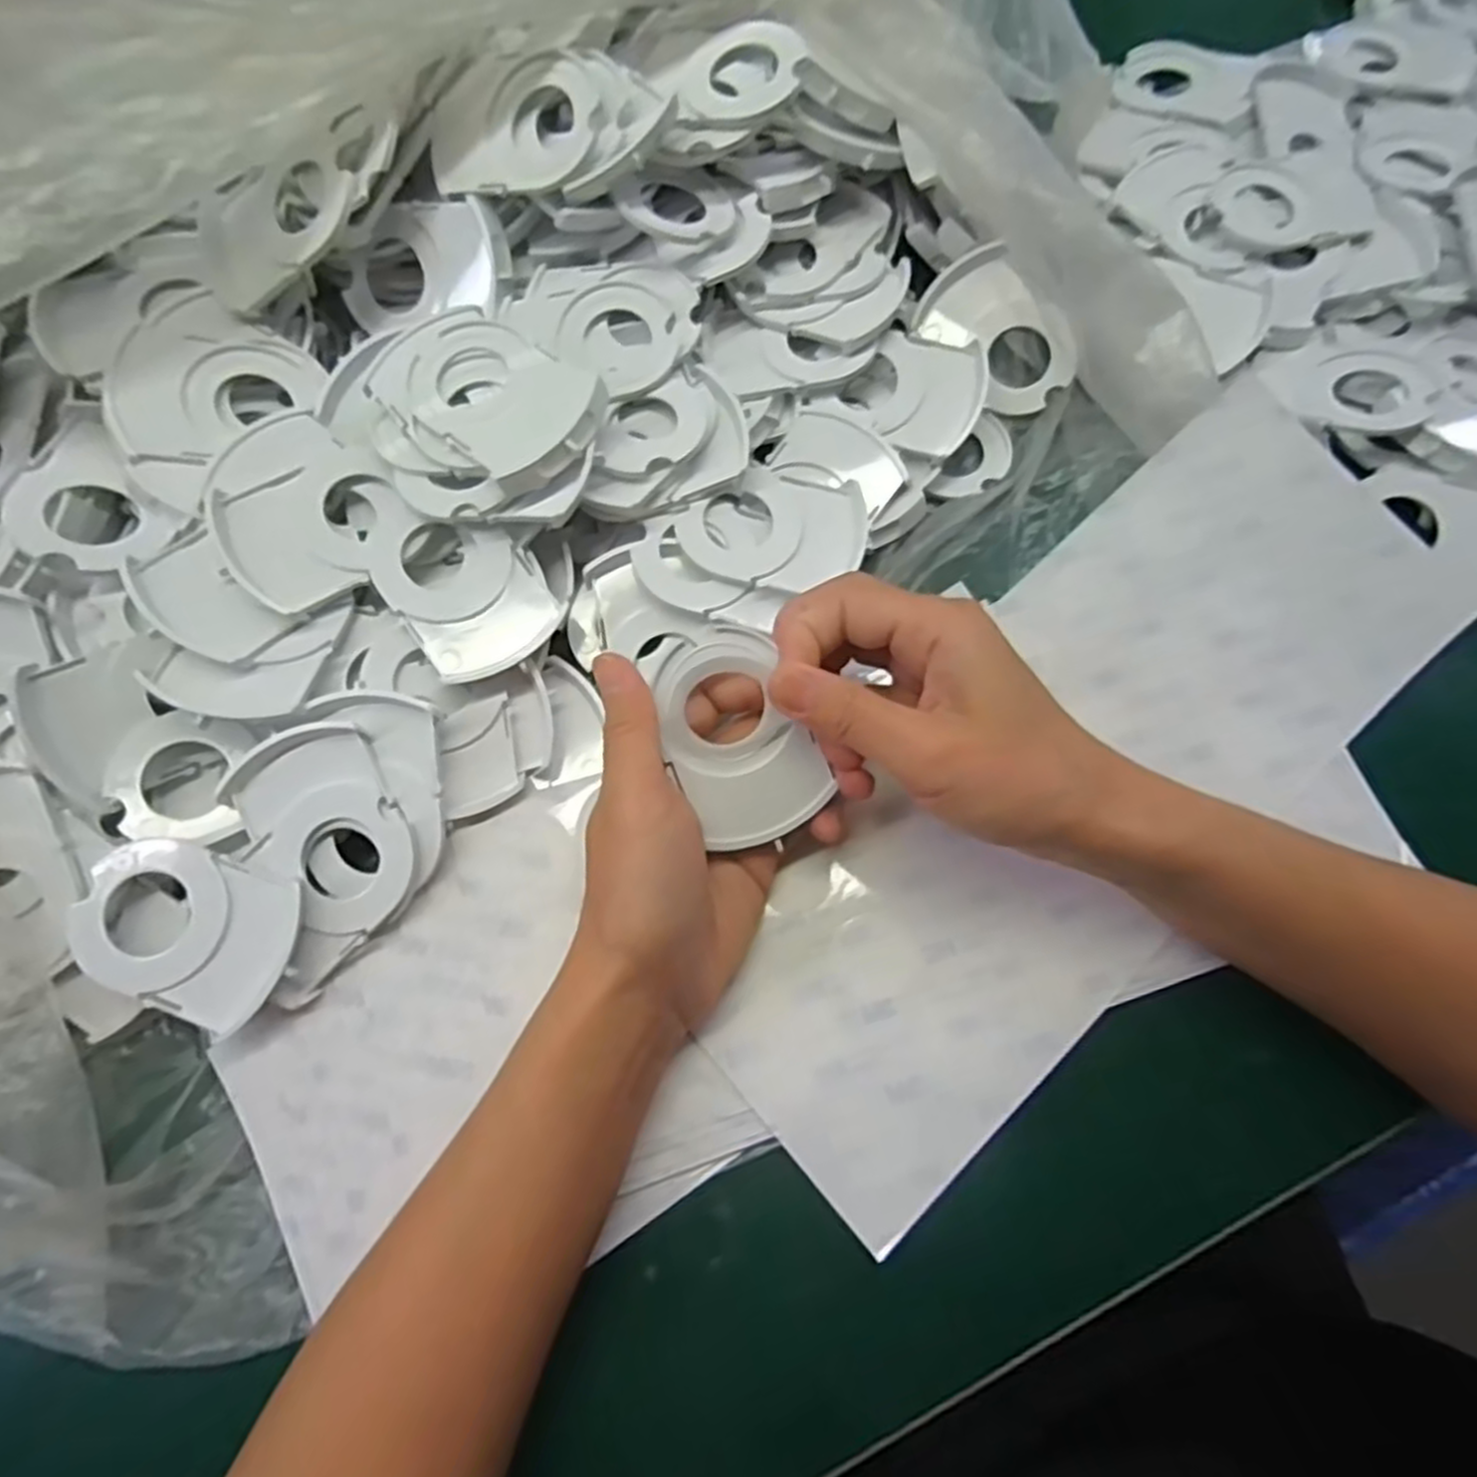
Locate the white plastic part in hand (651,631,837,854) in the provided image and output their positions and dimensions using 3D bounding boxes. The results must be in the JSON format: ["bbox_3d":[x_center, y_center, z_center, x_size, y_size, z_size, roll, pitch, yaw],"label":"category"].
[{"bbox_3d":[0.000,0.001,0.279,0.047,0.011,0.074,-24,111,1],"label":"white plastic part in hand"}]

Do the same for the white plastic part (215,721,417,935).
[{"bbox_3d":[-0.156,0.035,0.299,0.056,0.021,0.079,-24,80,-6],"label":"white plastic part"}]

